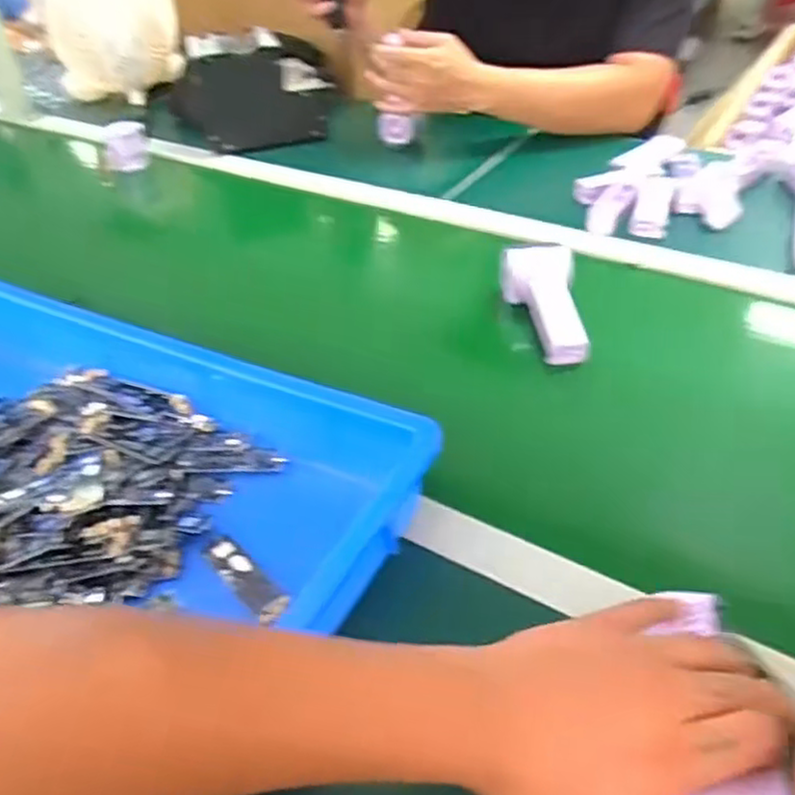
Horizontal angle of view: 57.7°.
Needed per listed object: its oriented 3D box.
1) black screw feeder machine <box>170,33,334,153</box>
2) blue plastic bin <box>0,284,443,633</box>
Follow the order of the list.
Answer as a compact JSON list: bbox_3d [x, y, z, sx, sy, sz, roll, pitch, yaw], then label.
[{"bbox_3d":[-0.231,-0.489,1.143,0.259,0.141,0.161,-11,41,-6],"label":"black screw feeder machine"},{"bbox_3d":[-0.291,0.089,0.542,0.555,0.111,0.378,18,46,25],"label":"blue plastic bin"}]

